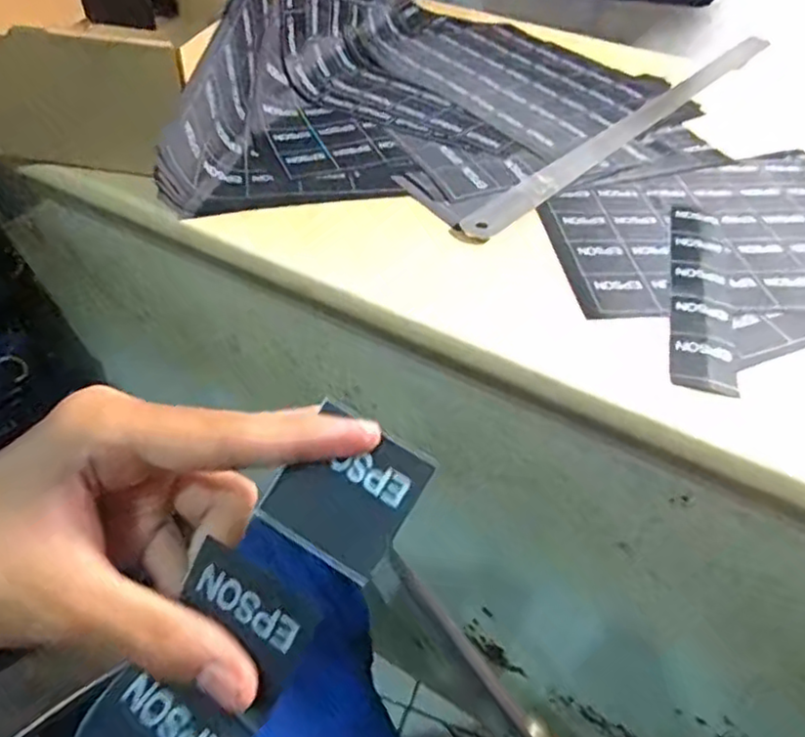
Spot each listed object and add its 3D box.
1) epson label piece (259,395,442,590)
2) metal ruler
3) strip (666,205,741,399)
[{"bbox_3d":[-0.016,0.037,0.203,0.039,0.004,0.044,37,84,11],"label":"epson label piece"},{"bbox_3d":[0.244,-0.249,0.653,0.028,0.004,0.598,33,51,26],"label":"metal ruler"},{"bbox_3d":[0.199,-0.057,0.450,0.038,0.004,0.206,14,45,9],"label":"strip"}]

